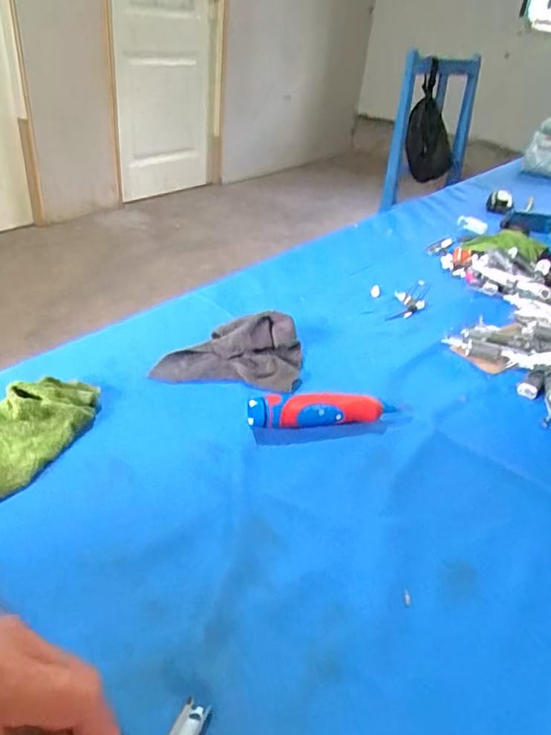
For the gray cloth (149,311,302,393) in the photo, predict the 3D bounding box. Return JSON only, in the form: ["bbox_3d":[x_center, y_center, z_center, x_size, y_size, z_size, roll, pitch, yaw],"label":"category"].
[{"bbox_3d":[-0.048,-0.022,0.594,0.154,0.040,0.092,5,34,0],"label":"gray cloth"}]

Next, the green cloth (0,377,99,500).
[{"bbox_3d":[-0.216,0.053,0.465,0.069,0.037,0.152,17,36,16],"label":"green cloth"}]

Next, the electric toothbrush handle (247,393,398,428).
[{"bbox_3d":[0.046,0.042,0.526,0.142,0.025,0.030,-4,35,-13],"label":"electric toothbrush handle"}]

